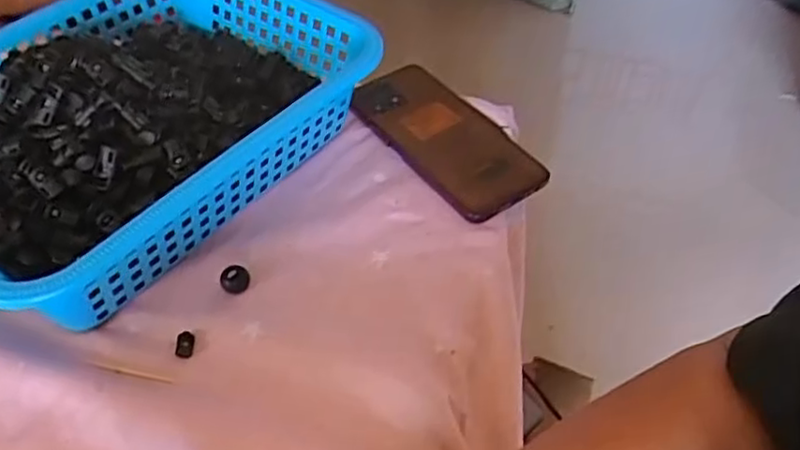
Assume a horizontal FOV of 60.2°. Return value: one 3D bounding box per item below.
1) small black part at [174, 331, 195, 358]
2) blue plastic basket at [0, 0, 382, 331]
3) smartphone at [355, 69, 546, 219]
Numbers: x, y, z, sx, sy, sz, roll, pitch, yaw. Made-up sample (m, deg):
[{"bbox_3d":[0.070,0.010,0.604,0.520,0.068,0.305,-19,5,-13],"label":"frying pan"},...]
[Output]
[{"bbox_3d":[-0.126,0.070,0.403,0.011,0.005,0.016,0,49,-3],"label":"small black part"},{"bbox_3d":[-0.175,-0.065,0.460,0.216,0.079,0.293,32,54,22],"label":"blue plastic basket"},{"bbox_3d":[0.034,-0.067,0.521,0.075,0.014,0.156,-29,56,-25],"label":"smartphone"}]

